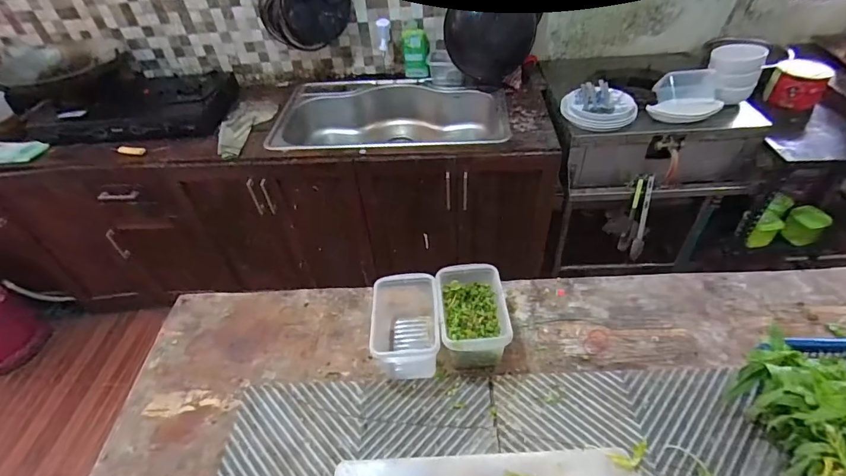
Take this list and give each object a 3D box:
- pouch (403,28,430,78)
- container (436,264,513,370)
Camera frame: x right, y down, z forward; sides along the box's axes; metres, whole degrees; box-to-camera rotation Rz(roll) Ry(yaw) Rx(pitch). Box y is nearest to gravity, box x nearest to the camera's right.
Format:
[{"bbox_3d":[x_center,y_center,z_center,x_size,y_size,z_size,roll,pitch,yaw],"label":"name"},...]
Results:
[{"bbox_3d":[-0.025,-0.721,1.675,0.103,0.166,0.074,-5,43,1],"label":"pouch"},{"bbox_3d":[0.082,0.137,0.704,0.103,0.105,0.161,-5,43,3],"label":"container"}]

